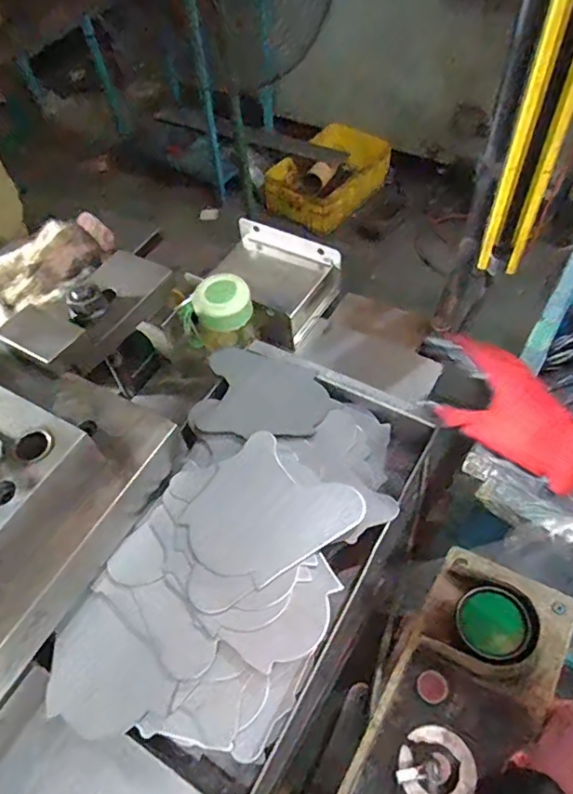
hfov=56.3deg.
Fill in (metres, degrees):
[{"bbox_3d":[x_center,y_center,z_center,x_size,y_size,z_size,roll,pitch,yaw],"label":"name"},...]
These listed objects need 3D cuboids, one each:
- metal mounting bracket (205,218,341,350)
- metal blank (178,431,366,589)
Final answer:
[{"bbox_3d":[-0.033,-0.152,0.748,0.172,0.077,0.157,23,60,21],"label":"metal mounting bracket"},{"bbox_3d":[-0.014,0.109,0.488,0.130,0.007,0.127,31,61,11],"label":"metal blank"}]

